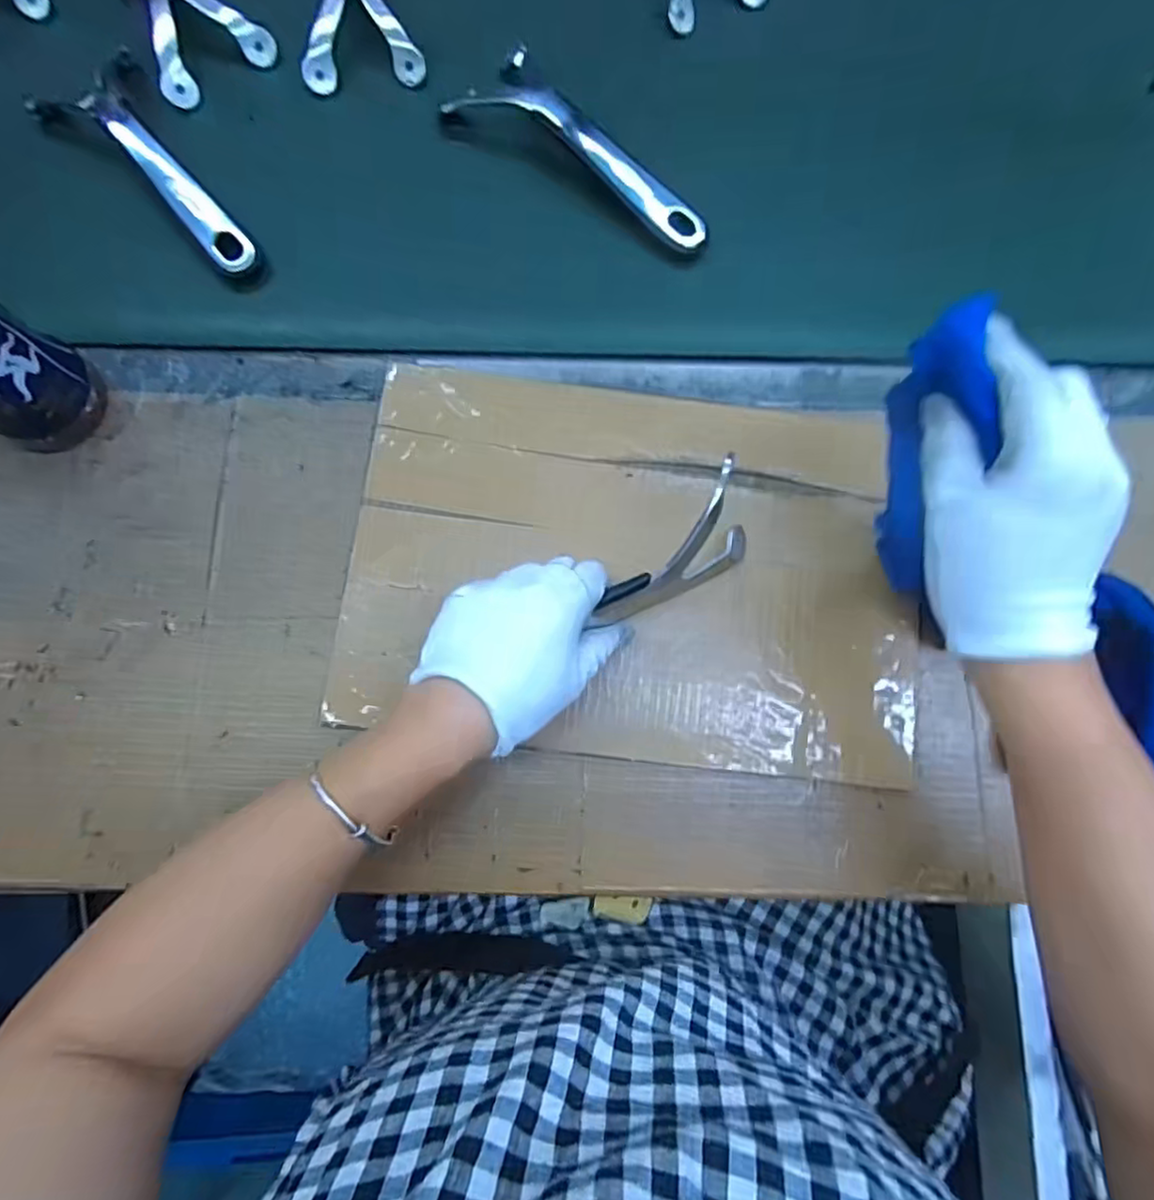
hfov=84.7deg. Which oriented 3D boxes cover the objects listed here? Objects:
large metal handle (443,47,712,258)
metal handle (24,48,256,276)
[{"bbox_3d":[0.009,-0.330,0.459,0.218,0.032,0.076,41,80,8],"label":"large metal handle"},{"bbox_3d":[-0.300,-0.297,0.449,0.083,0.042,0.199,-37,80,-8],"label":"metal handle"}]

